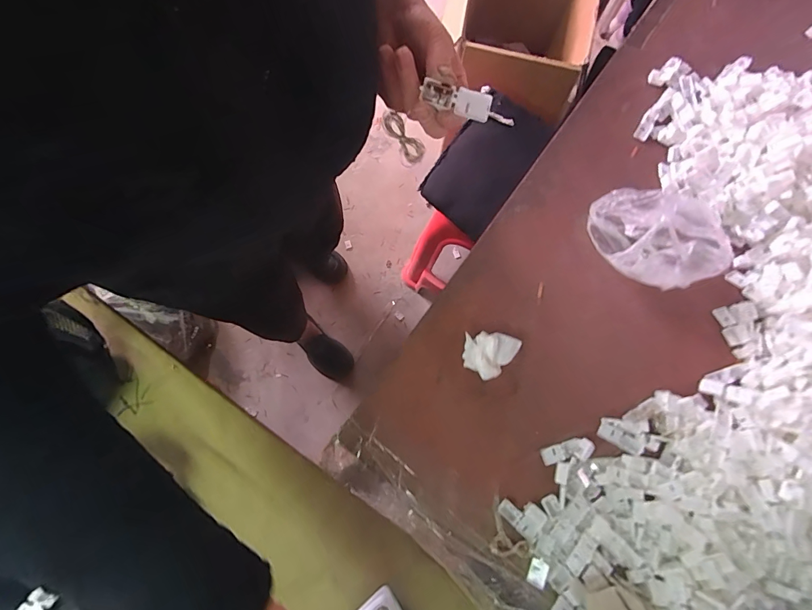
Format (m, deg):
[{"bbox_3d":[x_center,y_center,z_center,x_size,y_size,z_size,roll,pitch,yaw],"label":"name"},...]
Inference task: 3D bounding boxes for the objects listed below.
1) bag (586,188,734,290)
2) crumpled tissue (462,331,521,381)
[{"bbox_3d":[0.348,-0.096,0.543,0.160,0.069,0.129,14,75,2],"label":"bag"},{"bbox_3d":[0.112,0.069,0.518,0.074,0.037,0.061,6,74,0],"label":"crumpled tissue"}]

